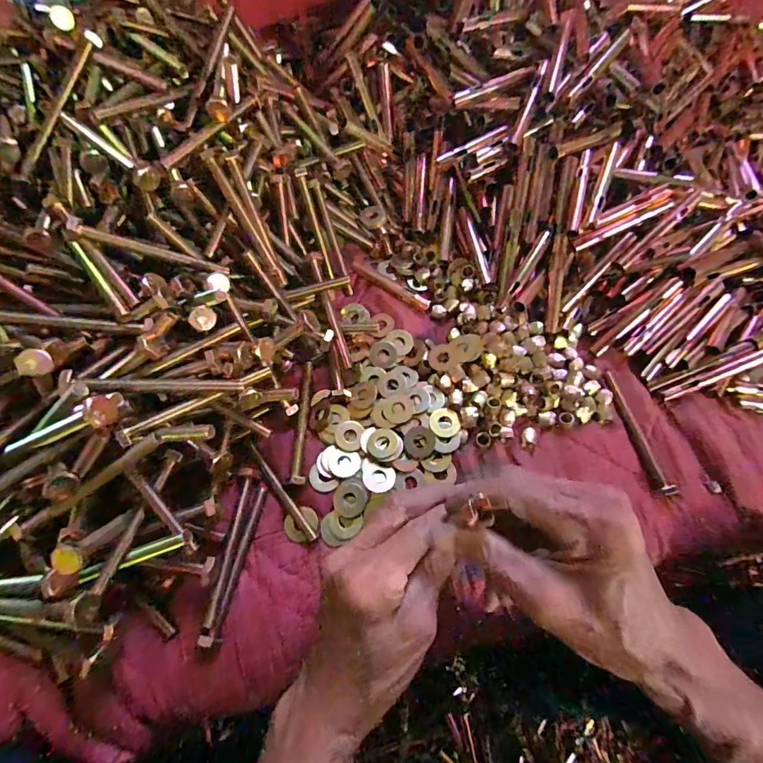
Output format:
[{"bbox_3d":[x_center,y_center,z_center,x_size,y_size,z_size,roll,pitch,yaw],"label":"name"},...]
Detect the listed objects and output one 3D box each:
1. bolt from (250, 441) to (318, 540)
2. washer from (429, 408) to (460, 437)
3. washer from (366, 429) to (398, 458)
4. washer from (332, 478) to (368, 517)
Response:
[{"bbox_3d":[-0.076,0.083,0.329,0.007,0.006,0.087,-34,71,-14],"label":"bolt"},{"bbox_3d":[0.050,0.032,0.344,0.023,0.004,0.024,0,66,-1],"label":"washer"},{"bbox_3d":[0.001,0.048,0.338,0.023,0.004,0.022,0,66,-1],"label":"washer"},{"bbox_3d":[-0.024,0.087,0.326,0.025,0.004,0.027,4,66,1],"label":"washer"}]

